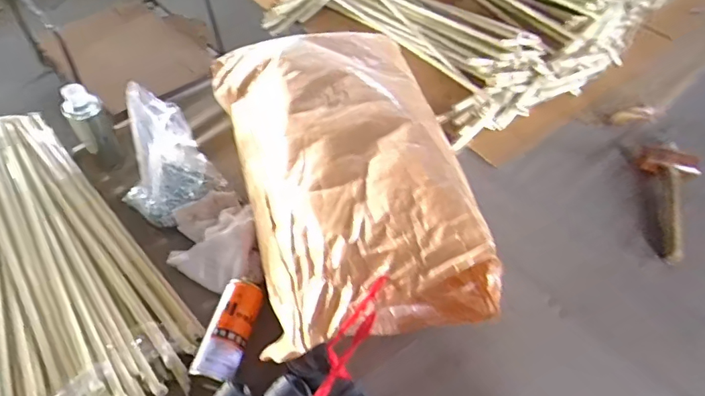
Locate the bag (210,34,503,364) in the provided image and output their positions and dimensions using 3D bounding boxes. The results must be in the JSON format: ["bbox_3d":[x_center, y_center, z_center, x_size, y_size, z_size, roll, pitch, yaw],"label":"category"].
[{"bbox_3d":[-0.022,-0.068,0.859,0.370,0.211,0.636,-12,52,-10],"label":"bag"}]

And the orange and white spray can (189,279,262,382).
[{"bbox_3d":[-0.193,0.205,0.768,0.069,0.052,0.161,12,51,9],"label":"orange and white spray can"}]

